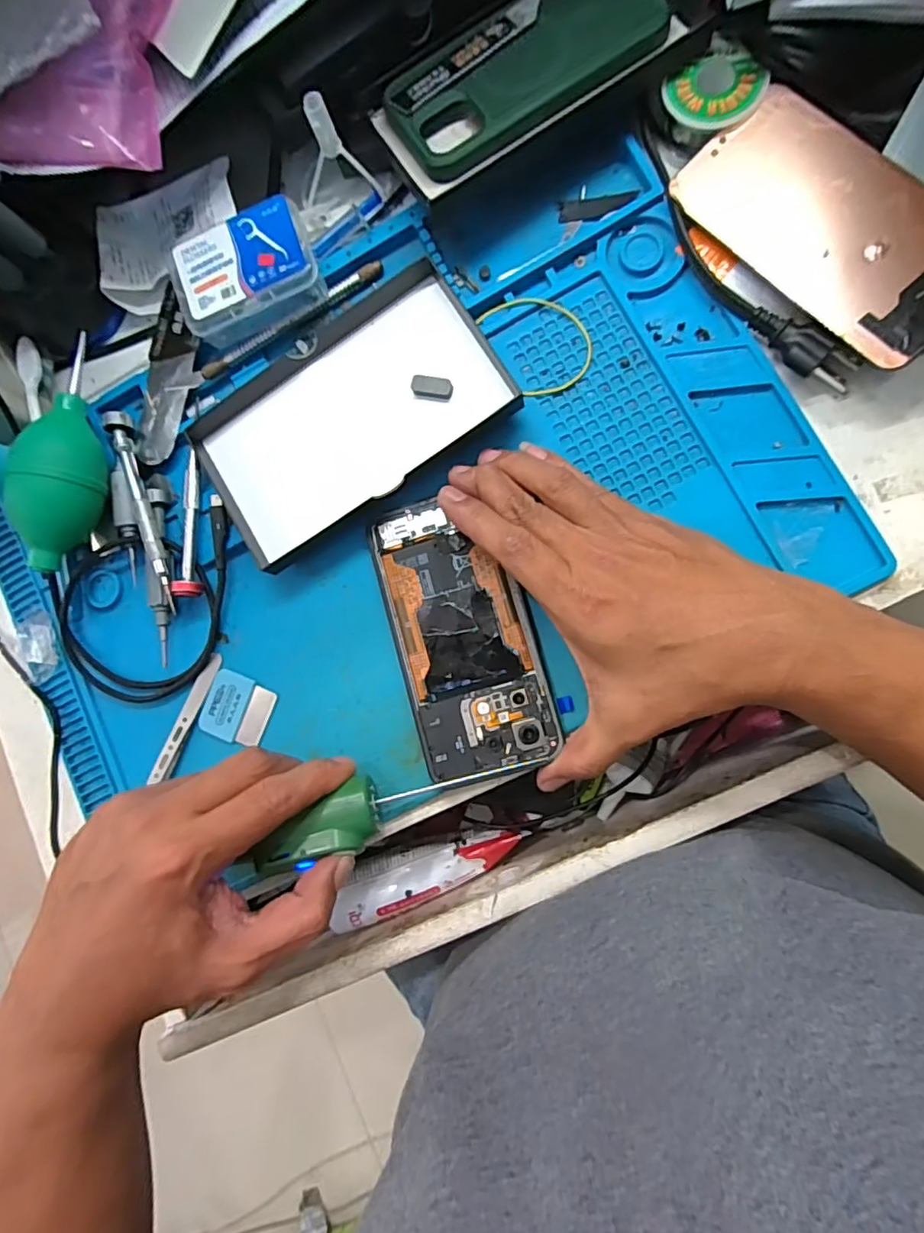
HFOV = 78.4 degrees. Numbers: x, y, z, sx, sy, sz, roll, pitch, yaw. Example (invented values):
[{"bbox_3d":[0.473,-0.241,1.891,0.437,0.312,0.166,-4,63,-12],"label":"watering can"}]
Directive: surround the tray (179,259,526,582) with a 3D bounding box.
[{"bbox_3d":[-0.065,-0.116,0.331,0.176,0.019,0.103,-32,81,6],"label":"tray"}]

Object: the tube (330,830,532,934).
[{"bbox_3d":[-0.022,0.166,0.367,0.126,0.027,0.038,-20,82,7],"label":"tube"}]

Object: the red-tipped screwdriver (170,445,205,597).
[{"bbox_3d":[-0.164,-0.056,0.339,0.012,0.016,0.087,-2,85,10],"label":"red-tipped screwdriver"}]

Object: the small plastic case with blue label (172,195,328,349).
[{"bbox_3d":[-0.126,-0.202,0.330,0.081,0.024,0.054,-12,83,9],"label":"small plastic case with blue label"}]

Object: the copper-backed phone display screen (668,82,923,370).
[{"bbox_3d":[0.189,-0.200,0.288,0.074,0.007,0.156,-42,76,12],"label":"copper-backed phone display screen"}]

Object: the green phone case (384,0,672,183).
[{"bbox_3d":[0.032,-0.302,0.308,0.146,0.014,0.070,-29,81,6],"label":"green phone case"}]

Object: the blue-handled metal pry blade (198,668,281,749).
[{"bbox_3d":[-0.134,0.057,0.343,0.041,0.006,0.040,19,89,11],"label":"blue-handled metal pry blade"}]

